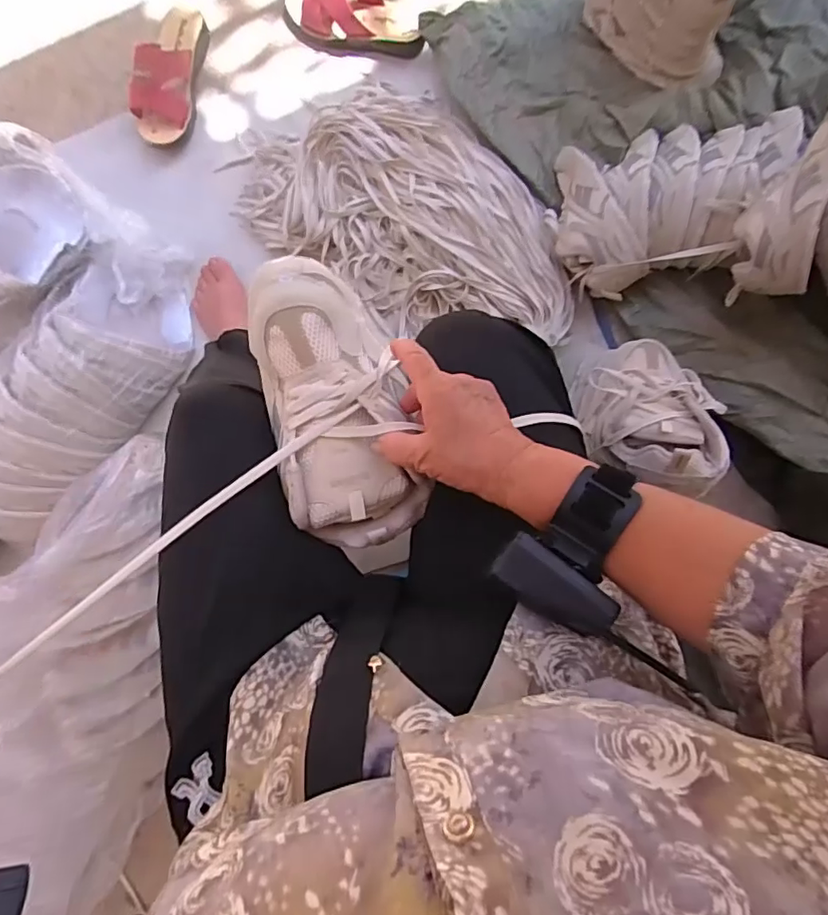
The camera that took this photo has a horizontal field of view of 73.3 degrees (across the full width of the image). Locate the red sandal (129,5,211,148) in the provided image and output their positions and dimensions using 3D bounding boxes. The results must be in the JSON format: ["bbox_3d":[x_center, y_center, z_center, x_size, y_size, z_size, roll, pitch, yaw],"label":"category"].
[{"bbox_3d":[-0.380,-0.596,0.860,0.089,0.070,0.227,9,88,1],"label":"red sandal"}]

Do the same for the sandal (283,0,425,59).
[{"bbox_3d":[-0.097,-0.686,0.861,0.221,0.072,0.095,5,88,1],"label":"sandal"}]

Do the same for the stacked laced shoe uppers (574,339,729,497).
[{"bbox_3d":[0.267,-0.062,0.651,0.127,0.109,0.246,5,49,5],"label":"stacked laced shoe uppers"}]

